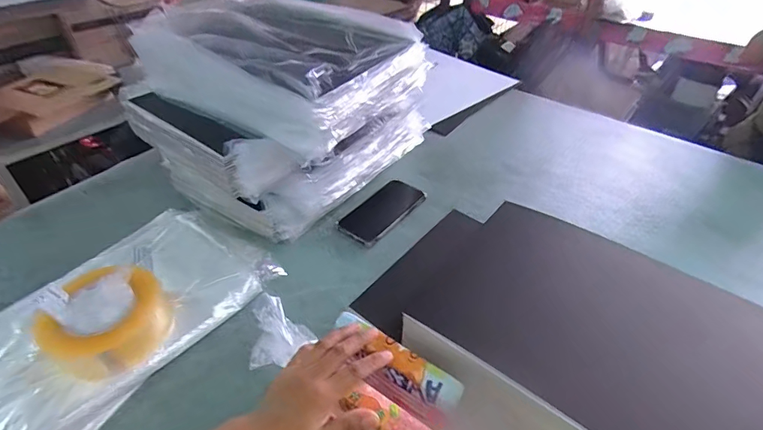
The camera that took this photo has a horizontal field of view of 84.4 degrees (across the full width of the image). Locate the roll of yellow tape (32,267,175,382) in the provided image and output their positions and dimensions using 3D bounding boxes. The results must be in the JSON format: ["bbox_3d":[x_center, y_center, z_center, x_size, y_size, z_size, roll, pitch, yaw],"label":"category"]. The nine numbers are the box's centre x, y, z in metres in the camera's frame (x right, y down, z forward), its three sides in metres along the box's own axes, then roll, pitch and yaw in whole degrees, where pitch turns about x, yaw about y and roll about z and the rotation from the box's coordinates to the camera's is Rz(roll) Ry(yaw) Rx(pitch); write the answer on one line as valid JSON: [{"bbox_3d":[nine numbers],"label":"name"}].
[{"bbox_3d":[-0.340,0.133,0.525,0.134,0.070,0.117,9,41,7],"label":"roll of yellow tape"}]

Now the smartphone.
[{"bbox_3d":[0.002,-0.008,0.751,0.082,0.011,0.168,28,47,27],"label":"smartphone"}]

